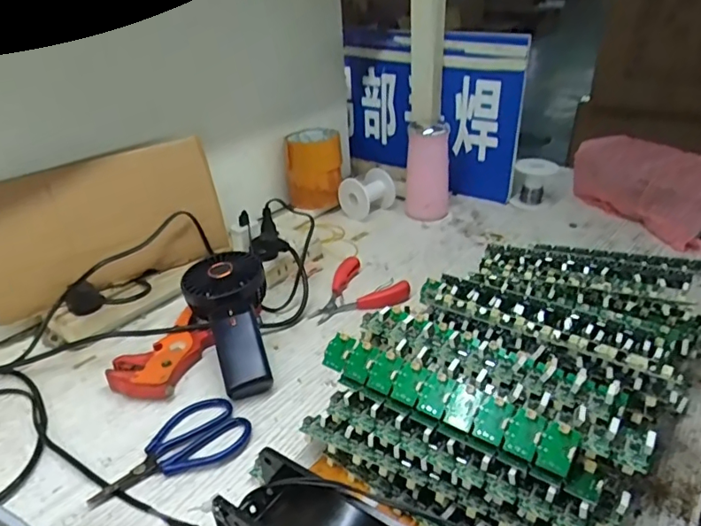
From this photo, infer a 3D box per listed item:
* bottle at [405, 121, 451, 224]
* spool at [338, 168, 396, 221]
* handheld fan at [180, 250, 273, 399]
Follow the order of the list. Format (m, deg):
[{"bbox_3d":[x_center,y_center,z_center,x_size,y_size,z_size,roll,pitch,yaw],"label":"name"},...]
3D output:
[{"bbox_3d":[0.118,-0.135,0.799,0.060,0.135,0.050,-10,31,-12],"label":"bottle"},{"bbox_3d":[0.027,-0.109,0.827,0.068,0.063,0.065,-26,38,-33],"label":"spool"},{"bbox_3d":[-0.120,0.059,0.548,0.082,0.041,0.171,-12,51,-16],"label":"handheld fan"}]

